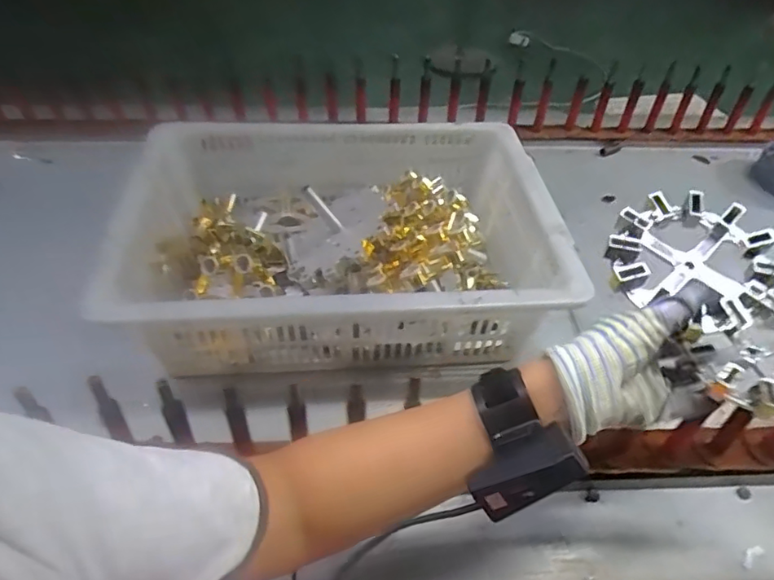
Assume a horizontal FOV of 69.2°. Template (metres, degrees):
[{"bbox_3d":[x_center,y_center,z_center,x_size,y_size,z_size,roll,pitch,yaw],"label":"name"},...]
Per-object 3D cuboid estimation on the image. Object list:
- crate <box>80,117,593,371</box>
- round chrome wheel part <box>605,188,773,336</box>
[{"bbox_3d":[-0.065,-0.061,0.706,0.510,0.159,0.364,-2,43,-4],"label":"crate"},{"bbox_3d":[0.237,-0.026,0.435,0.125,0.027,0.116,-1,60,2],"label":"round chrome wheel part"}]

